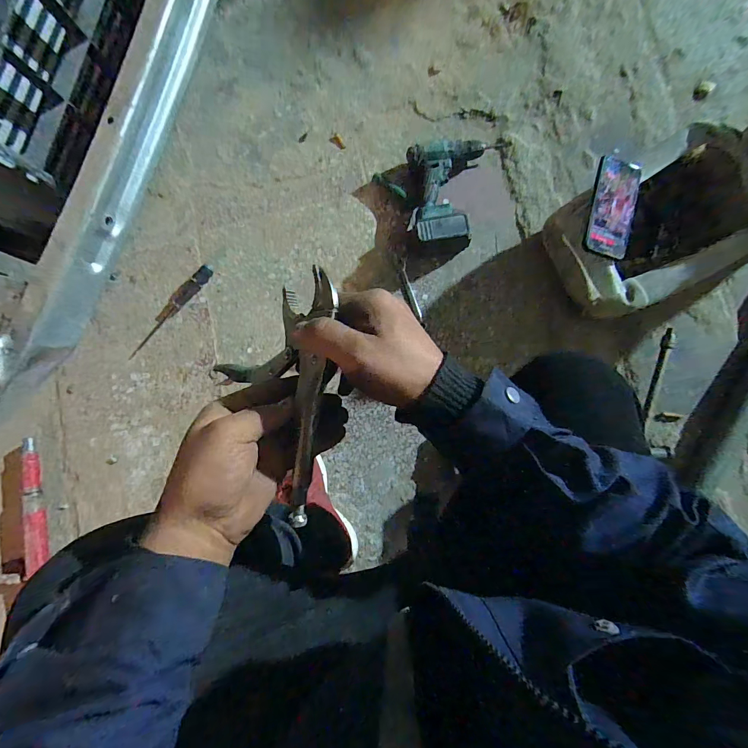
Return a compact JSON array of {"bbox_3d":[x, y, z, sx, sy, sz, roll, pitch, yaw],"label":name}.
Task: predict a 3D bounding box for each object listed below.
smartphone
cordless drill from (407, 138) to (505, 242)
[{"bbox_3d":[0.394,-0.271,0.604,0.077,0.016,0.158,14,85,-9],"label":"smartphone"},{"bbox_3d":[0.168,-0.377,0.764,0.190,0.075,0.237,-1,85,4],"label":"cordless drill"}]

